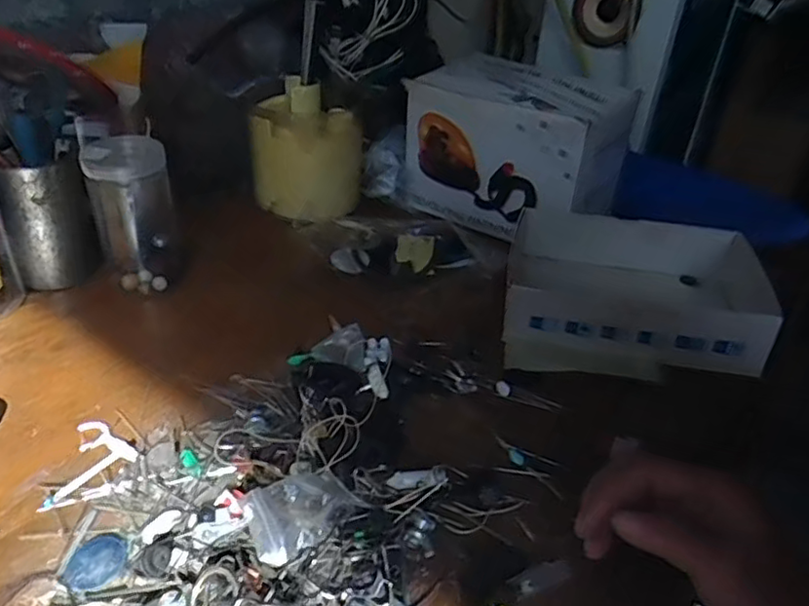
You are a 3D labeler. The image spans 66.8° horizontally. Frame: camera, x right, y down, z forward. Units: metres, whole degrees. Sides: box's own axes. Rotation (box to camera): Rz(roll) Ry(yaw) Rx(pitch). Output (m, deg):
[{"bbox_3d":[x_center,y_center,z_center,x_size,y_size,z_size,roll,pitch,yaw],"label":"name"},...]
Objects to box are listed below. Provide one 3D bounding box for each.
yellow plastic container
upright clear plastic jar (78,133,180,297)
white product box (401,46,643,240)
[{"bbox_3d":[-0.103,-0.165,0.669,0.114,0.117,0.092,2,33,-4],"label":"yellow plastic container"},{"bbox_3d":[-0.231,-0.075,0.525,0.051,0.121,0.052,3,33,-2],"label":"upright clear plastic jar"},{"bbox_3d":[0.121,-0.169,0.670,0.208,0.139,0.148,26,39,30],"label":"white product box"}]

